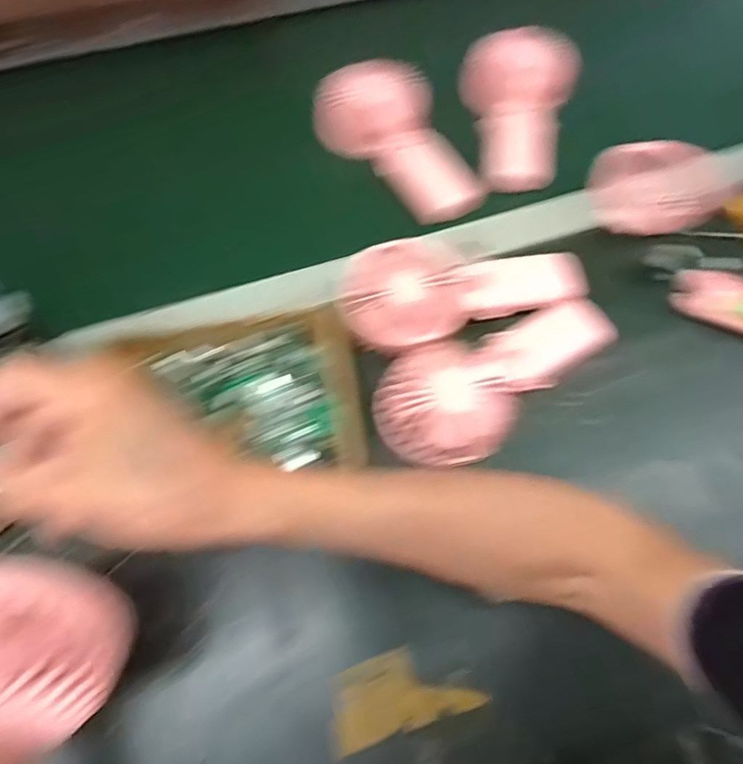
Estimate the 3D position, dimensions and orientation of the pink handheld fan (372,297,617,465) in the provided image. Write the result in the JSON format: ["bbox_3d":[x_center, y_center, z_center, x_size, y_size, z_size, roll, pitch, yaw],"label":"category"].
[{"bbox_3d":[0.099,0.001,0.386,0.193,0.052,0.085,-22,68,-9],"label":"pink handheld fan"}]

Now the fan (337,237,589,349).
[{"bbox_3d":[0.074,-0.075,0.418,0.193,0.046,0.089,-15,68,-6],"label":"fan"}]

